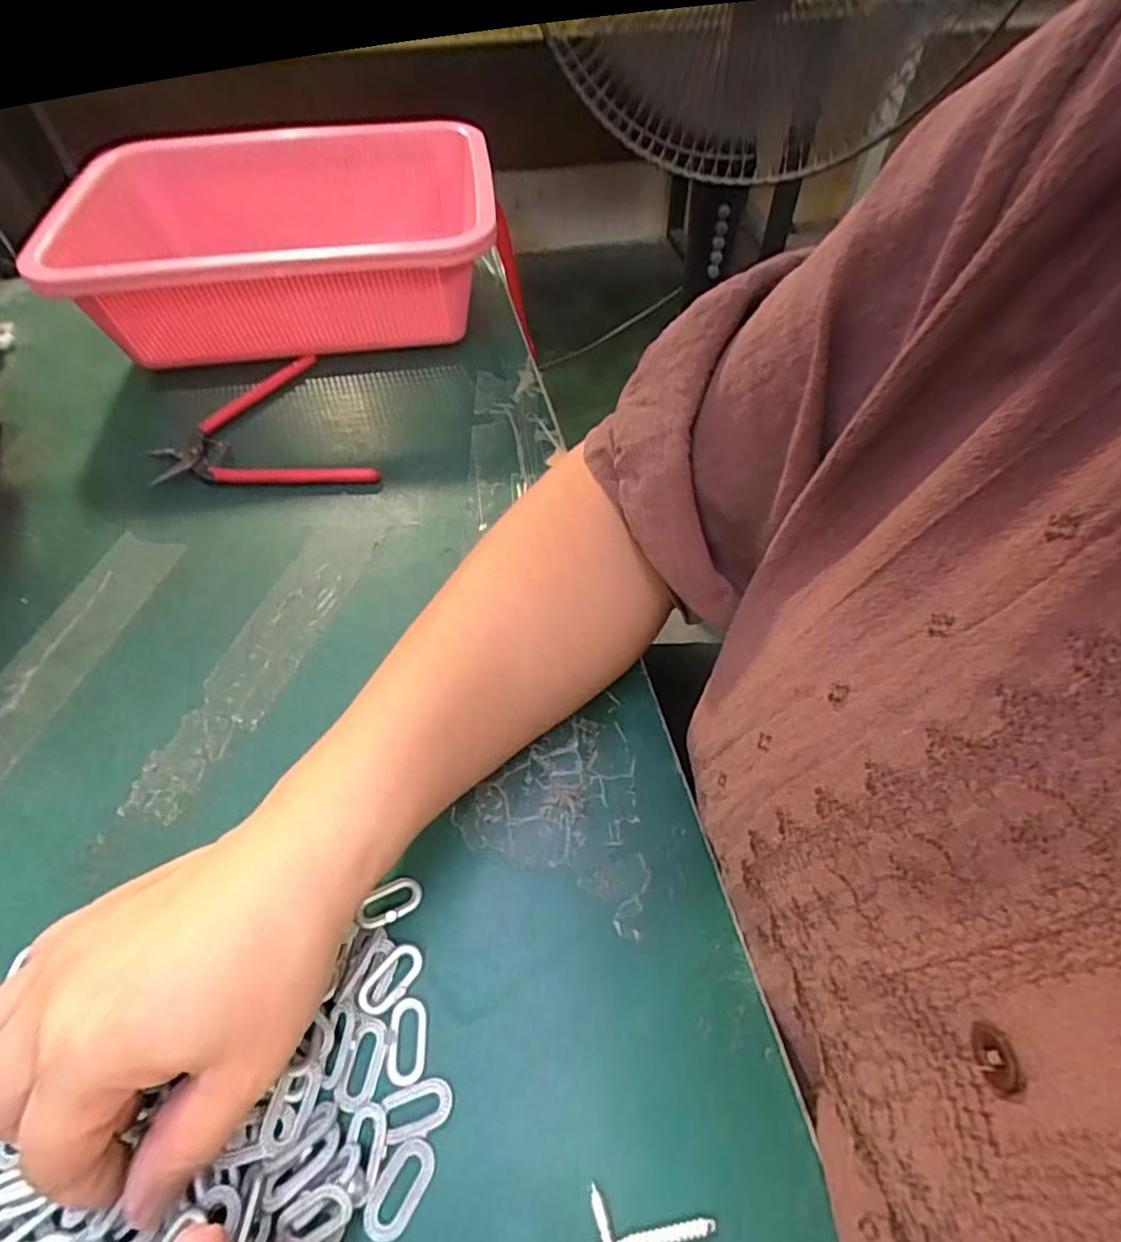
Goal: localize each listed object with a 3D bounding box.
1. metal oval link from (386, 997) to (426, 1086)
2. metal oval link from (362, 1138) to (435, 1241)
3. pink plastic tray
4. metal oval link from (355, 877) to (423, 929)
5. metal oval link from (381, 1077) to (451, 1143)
[{"bbox_3d":[-0.055,0.151,0.232,0.013,0.004,0.026,-2,55,0],"label":"metal oval link"},{"bbox_3d":[-0.052,0.184,0.207,0.015,0.004,0.027,21,58,15],"label":"metal oval link"},{"bbox_3d":[-0.188,-0.278,0.478,0.276,0.100,0.204,-3,55,-1],"label":"pink plastic tray"},{"bbox_3d":[-0.068,0.113,0.258,0.026,0.004,0.014,-22,66,-32],"label":"metal oval link"},{"bbox_3d":[-0.049,0.167,0.220,0.023,0.004,0.014,-17,56,-10],"label":"metal oval link"}]

